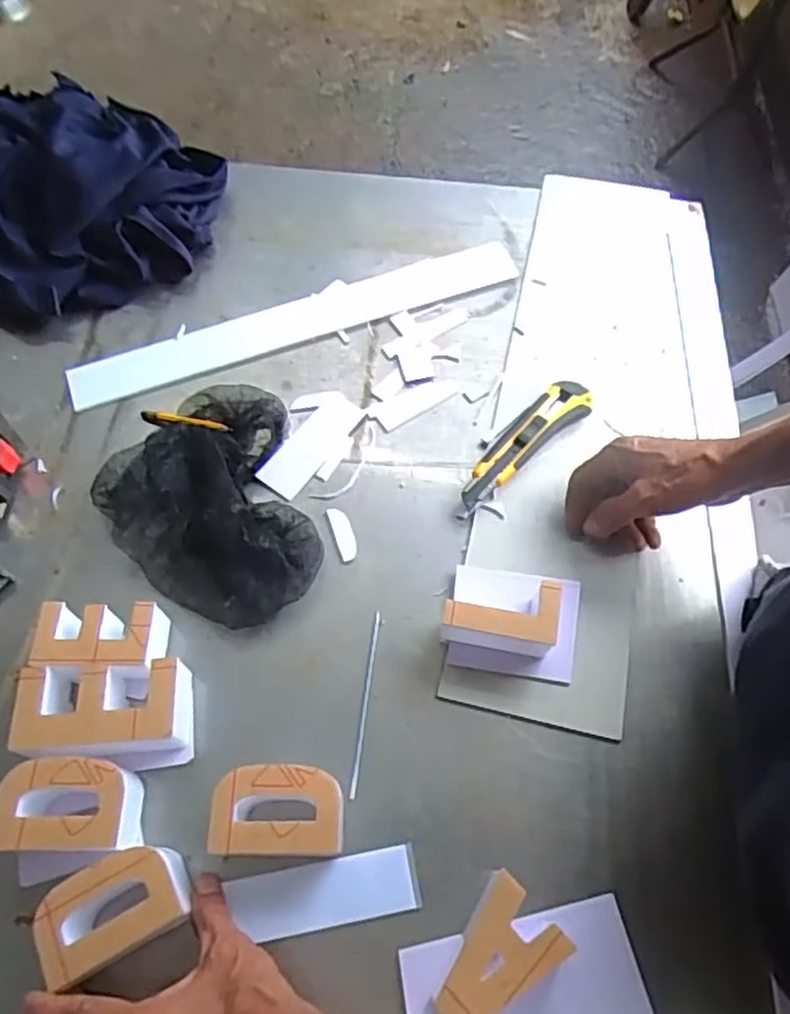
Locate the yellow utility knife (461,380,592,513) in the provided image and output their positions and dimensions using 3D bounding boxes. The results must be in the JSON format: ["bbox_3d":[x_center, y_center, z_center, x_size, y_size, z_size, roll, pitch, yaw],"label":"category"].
[{"bbox_3d":[0.112,-0.056,0.620,0.156,0.023,0.038,-38,69,-18],"label":"yellow utility knife"}]

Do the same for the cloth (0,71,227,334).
[{"bbox_3d":[-0.320,-0.305,0.702,0.239,0.103,0.251,8,63,5],"label":"cloth"}]

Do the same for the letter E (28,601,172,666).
[{"bbox_3d":[-0.215,0.099,0.522,0.091,0.048,0.050,-1,62,-1],"label":"letter E"}]

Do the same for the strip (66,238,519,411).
[{"bbox_3d":[-0.091,-0.192,0.697,0.456,0.009,0.048,-22,64,-11],"label":"strip"}]

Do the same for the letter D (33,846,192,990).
[{"bbox_3d":[-0.174,0.253,0.440,0.089,0.038,0.051,-25,65,-12],"label":"letter D"}]

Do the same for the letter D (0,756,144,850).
[{"bbox_3d":[-0.217,0.201,0.470,0.083,0.050,0.053,-1,62,0],"label":"letter D"}]

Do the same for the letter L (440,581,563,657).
[{"bbox_3d":[0.078,0.083,0.528,0.085,0.050,0.045,5,62,3],"label":"letter L"}]

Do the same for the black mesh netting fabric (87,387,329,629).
[{"bbox_3d":[-0.160,-0.007,0.583,0.165,0.037,0.229,-15,63,-8],"label":"black mesh netting fabric"}]

